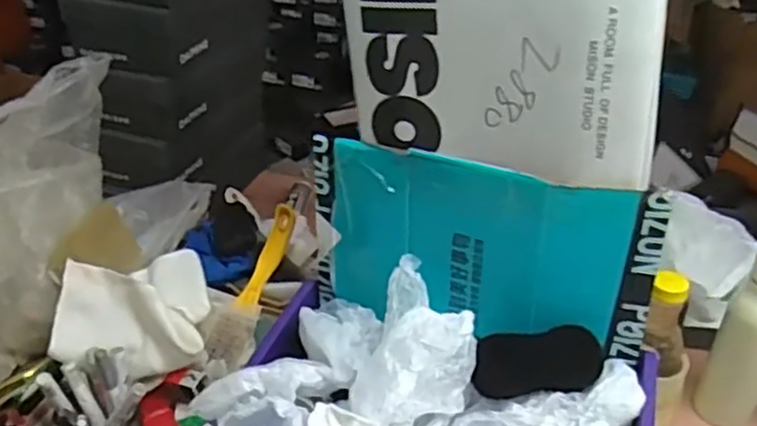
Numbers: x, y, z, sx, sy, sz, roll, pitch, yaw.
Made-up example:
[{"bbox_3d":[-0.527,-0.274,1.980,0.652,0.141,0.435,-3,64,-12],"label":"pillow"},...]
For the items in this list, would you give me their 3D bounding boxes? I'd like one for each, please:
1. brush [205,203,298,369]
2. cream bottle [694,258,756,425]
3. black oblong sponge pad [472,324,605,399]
[{"bbox_3d":[-0.157,0.085,0.882,0.052,0.046,0.203,13,67,21],"label":"brush"},{"bbox_3d":[0.414,0.141,0.809,0.063,0.226,0.055,21,40,29],"label":"cream bottle"},{"bbox_3d":[0.158,0.147,0.715,0.127,0.062,0.011,-6,-6,-6],"label":"black oblong sponge pad"}]

